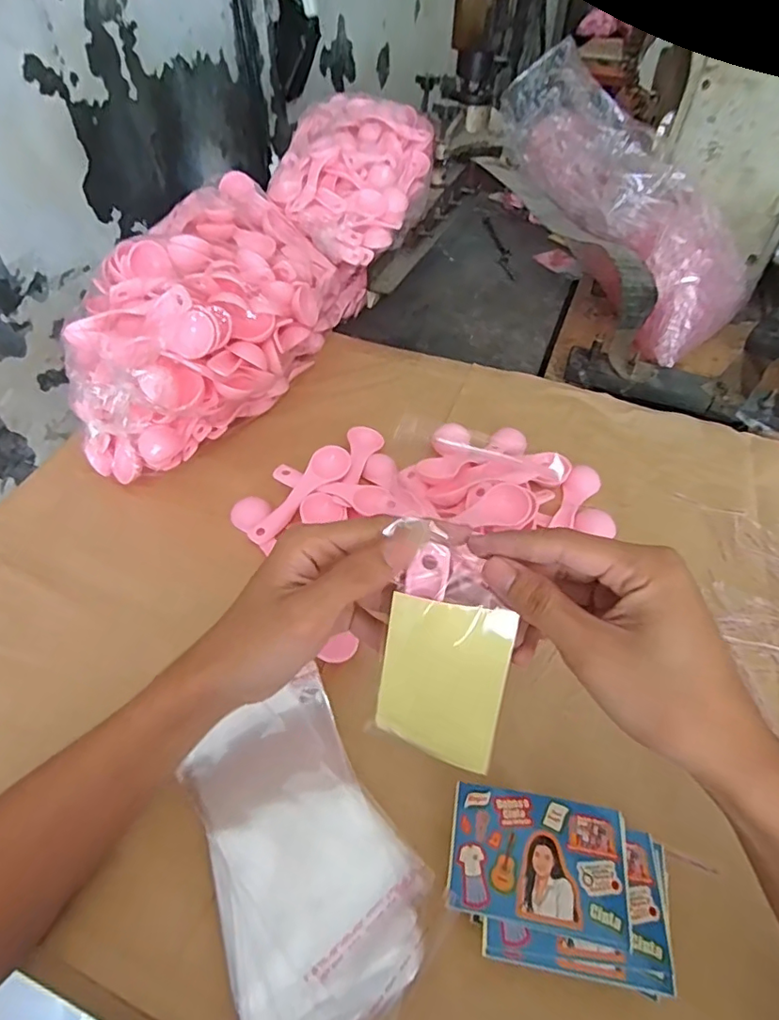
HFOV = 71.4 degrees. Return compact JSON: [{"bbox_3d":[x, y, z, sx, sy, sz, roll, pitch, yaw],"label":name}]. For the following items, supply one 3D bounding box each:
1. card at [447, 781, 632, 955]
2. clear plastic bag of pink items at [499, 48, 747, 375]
[{"bbox_3d":[0.080,0.186,0.289,0.090,0.005,0.061,7,51,8],"label":"card"},{"bbox_3d":[0.281,-0.362,0.646,0.155,0.123,0.371,-34,87,-27],"label":"clear plastic bag of pink items"}]

